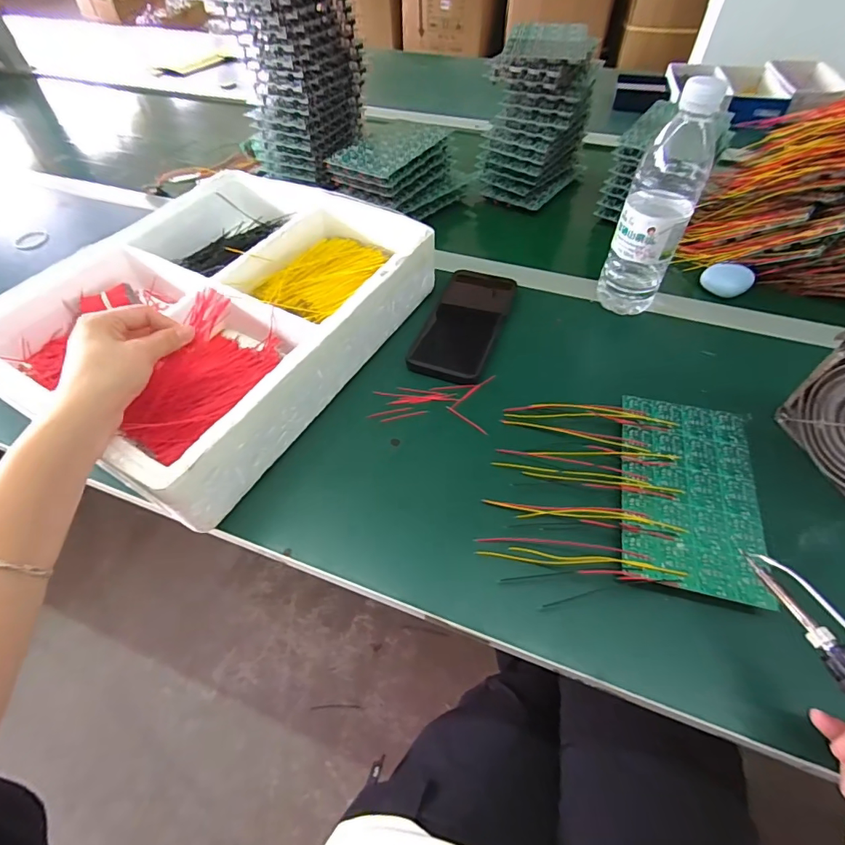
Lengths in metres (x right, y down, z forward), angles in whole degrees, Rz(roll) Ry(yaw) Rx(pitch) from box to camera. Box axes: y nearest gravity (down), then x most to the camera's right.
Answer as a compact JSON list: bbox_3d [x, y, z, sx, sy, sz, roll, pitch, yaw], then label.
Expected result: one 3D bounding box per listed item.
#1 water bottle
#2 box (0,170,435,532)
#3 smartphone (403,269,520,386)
[{"bbox_3d":[0.227,-0.202,0.443,0.062,0.201,0.055,21,56,17],"label":"water bottle"},{"bbox_3d":[-0.208,-0.134,0.476,0.311,0.082,0.376,27,63,18],"label":"box"},{"bbox_3d":[0.049,-0.114,0.512,0.083,0.012,0.172,12,54,18],"label":"smartphone"}]

